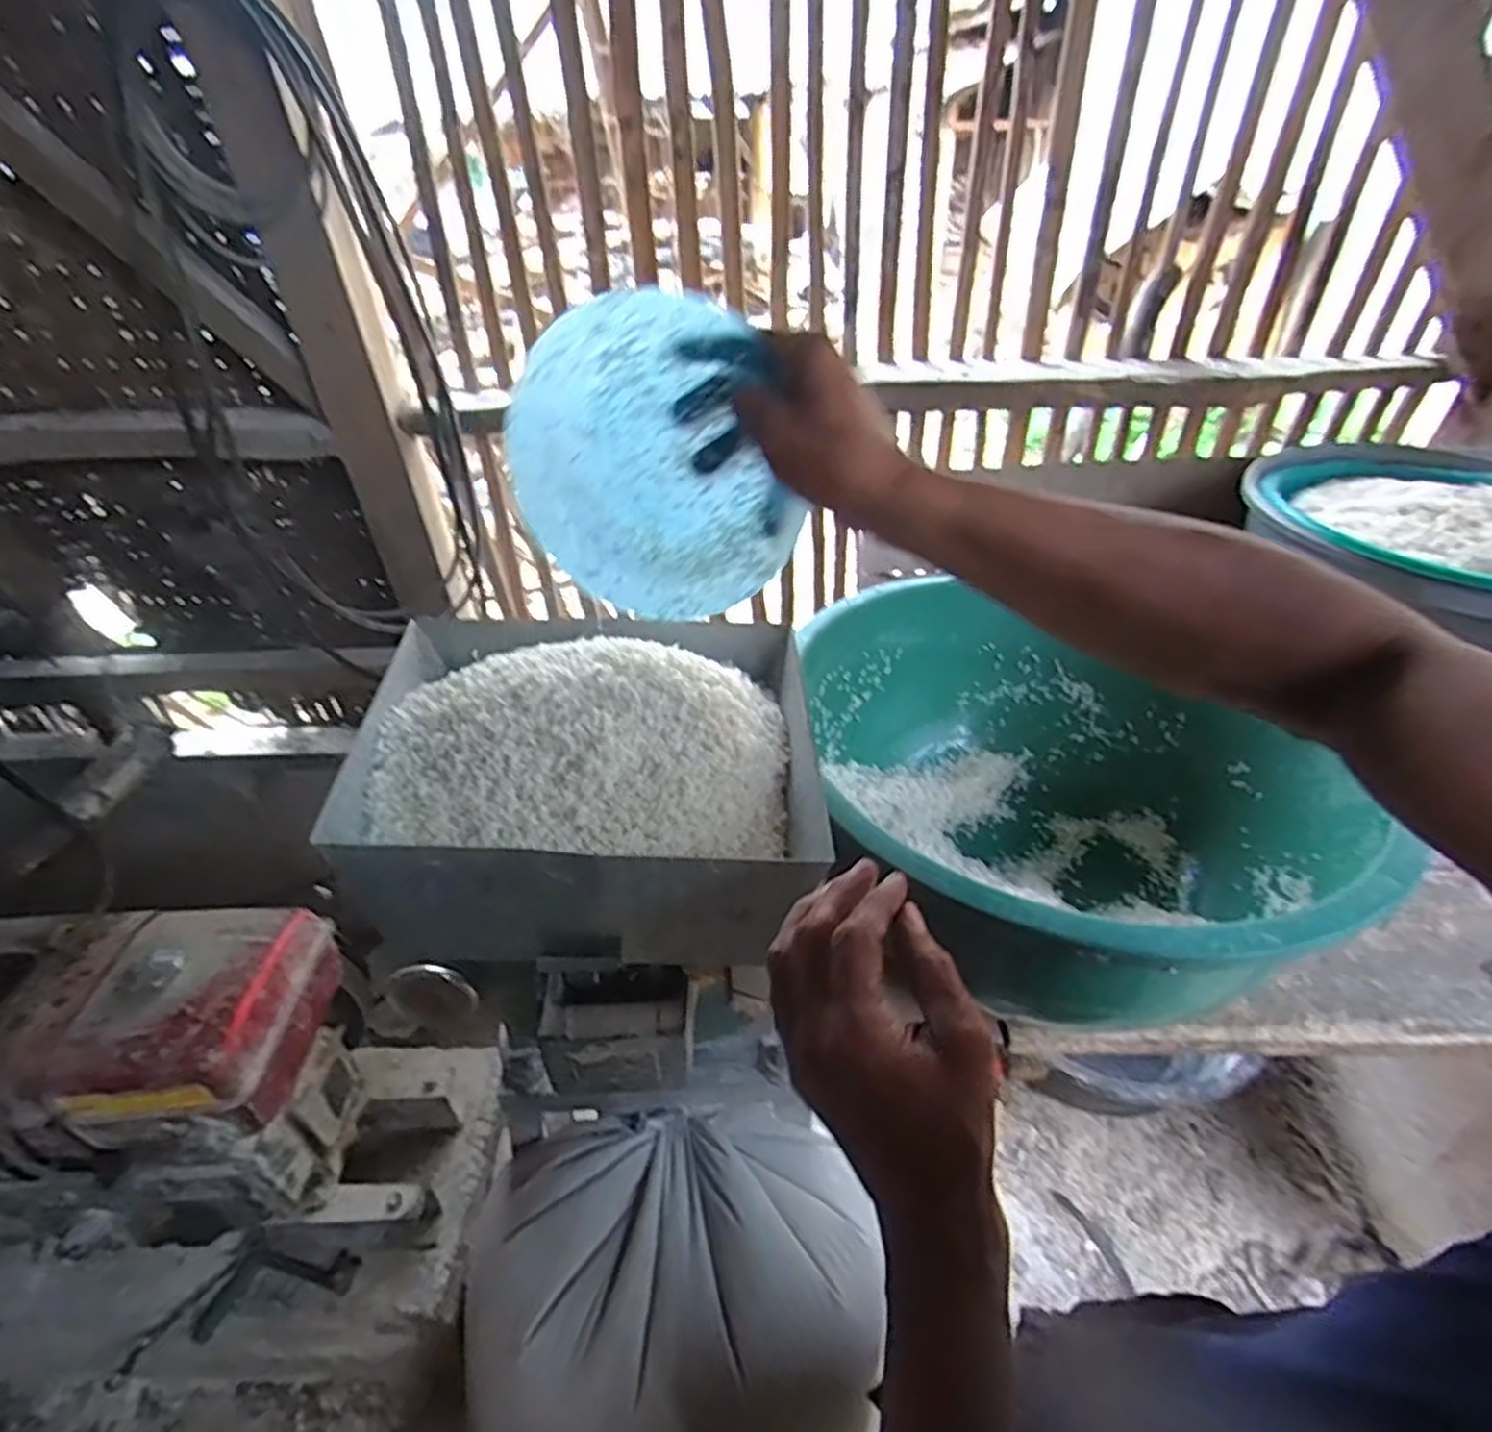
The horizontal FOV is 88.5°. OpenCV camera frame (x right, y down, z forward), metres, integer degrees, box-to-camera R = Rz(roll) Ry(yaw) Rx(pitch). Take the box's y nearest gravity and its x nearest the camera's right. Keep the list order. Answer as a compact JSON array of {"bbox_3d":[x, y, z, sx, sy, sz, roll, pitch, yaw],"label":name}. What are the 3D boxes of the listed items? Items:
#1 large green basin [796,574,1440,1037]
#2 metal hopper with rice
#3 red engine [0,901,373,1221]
[{"bbox_3d":[0.248,0.070,0.623,0.377,0.200,0.406,-1,40,1],"label":"large green basin"},{"bbox_3d":[-0.099,0.030,0.504,0.273,0.110,0.235,-5,40,-4],"label":"metal hopper with rice"},{"bbox_3d":[-0.750,0.444,0.943,0.433,0.370,0.256,-3,40,-1],"label":"red engine"}]

